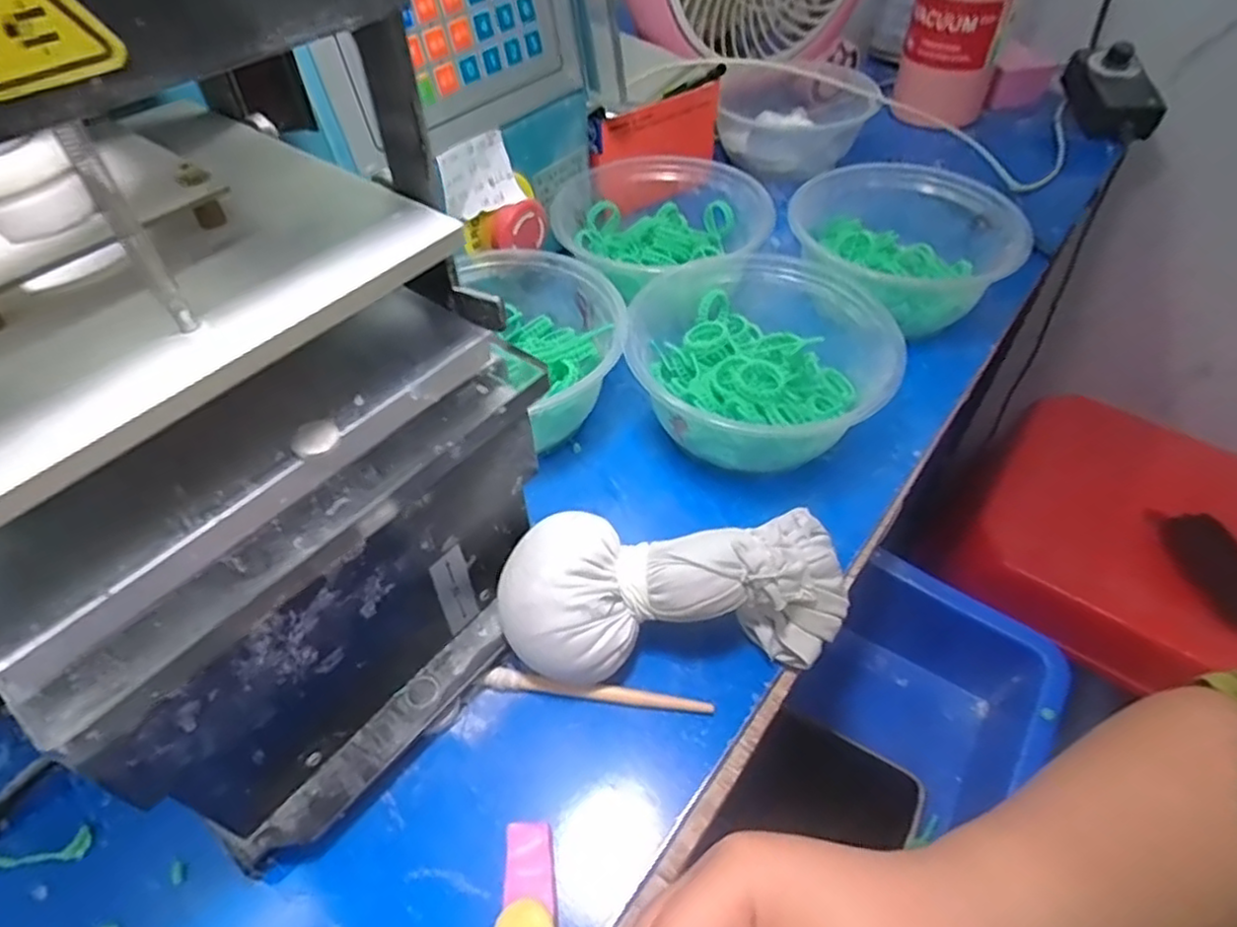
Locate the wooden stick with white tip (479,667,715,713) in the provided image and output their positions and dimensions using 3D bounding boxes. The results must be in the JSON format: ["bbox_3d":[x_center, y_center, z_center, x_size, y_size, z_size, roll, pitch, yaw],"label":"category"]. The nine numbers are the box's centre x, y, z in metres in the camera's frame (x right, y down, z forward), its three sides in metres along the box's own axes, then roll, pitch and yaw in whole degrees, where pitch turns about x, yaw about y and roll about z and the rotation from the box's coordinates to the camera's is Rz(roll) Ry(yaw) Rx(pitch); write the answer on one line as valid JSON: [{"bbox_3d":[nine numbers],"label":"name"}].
[{"bbox_3d":[-0.009,0.094,0.283,0.094,0.007,0.008,6,49,6],"label":"wooden stick with white tip"}]

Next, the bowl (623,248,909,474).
[{"bbox_3d":[0.074,-0.053,0.370,0.134,0.058,0.129,10,49,9],"label":"bowl"}]

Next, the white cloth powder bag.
[{"bbox_3d":[0.024,0.054,0.286,0.137,0.054,0.055,-6,48,-5],"label":"white cloth powder bag"}]

